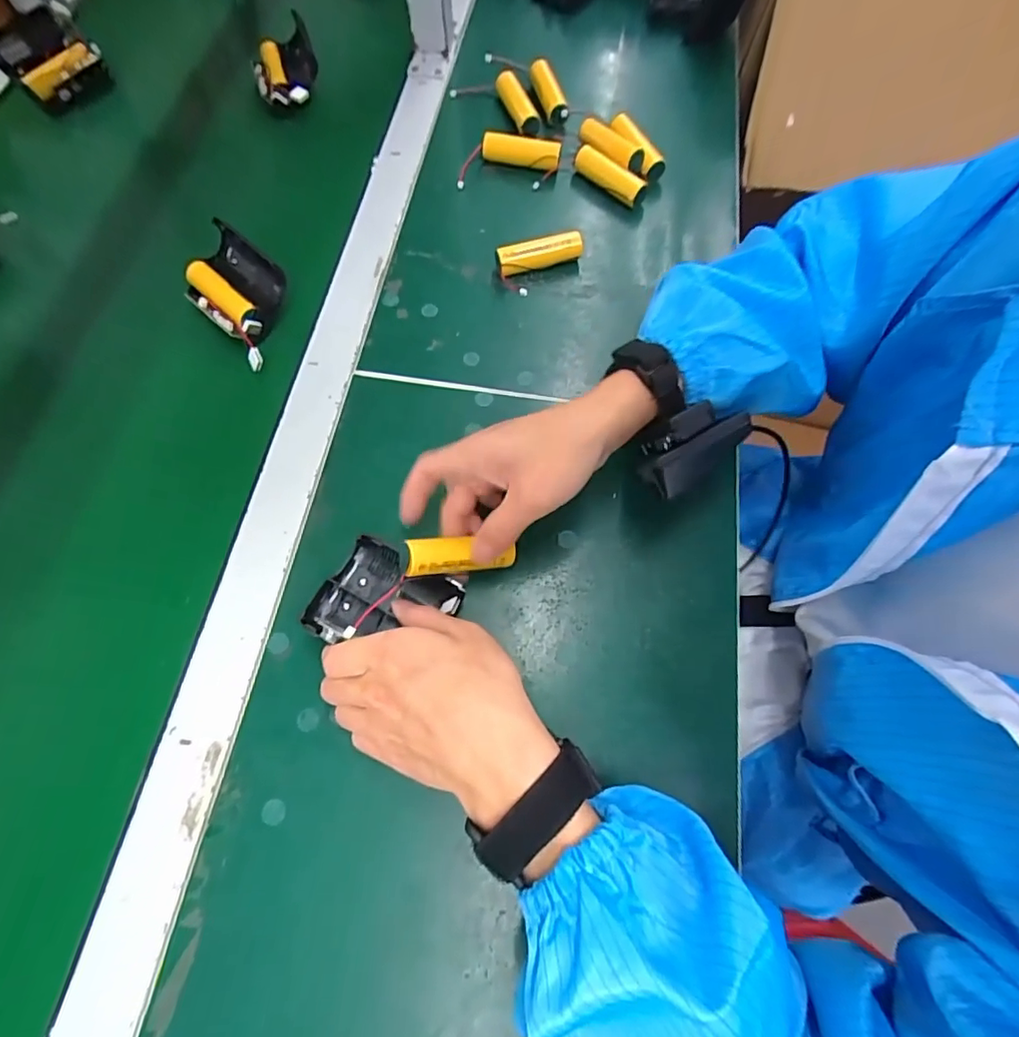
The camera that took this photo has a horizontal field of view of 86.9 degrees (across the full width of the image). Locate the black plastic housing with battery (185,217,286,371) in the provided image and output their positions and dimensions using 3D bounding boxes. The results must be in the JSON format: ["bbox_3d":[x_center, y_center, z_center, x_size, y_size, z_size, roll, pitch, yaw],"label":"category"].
[{"bbox_3d":[-0.213,-0.178,0.423,0.060,0.046,0.109,-42,74,-16],"label":"black plastic housing with battery"}]

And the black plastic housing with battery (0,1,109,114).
[{"bbox_3d":[-0.471,-0.471,0.550,0.086,0.048,0.087,-41,74,-16],"label":"black plastic housing with battery"}]

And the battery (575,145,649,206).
[{"bbox_3d":[0.092,-0.312,0.490,0.019,0.024,0.074,-41,74,-16],"label":"battery"}]

